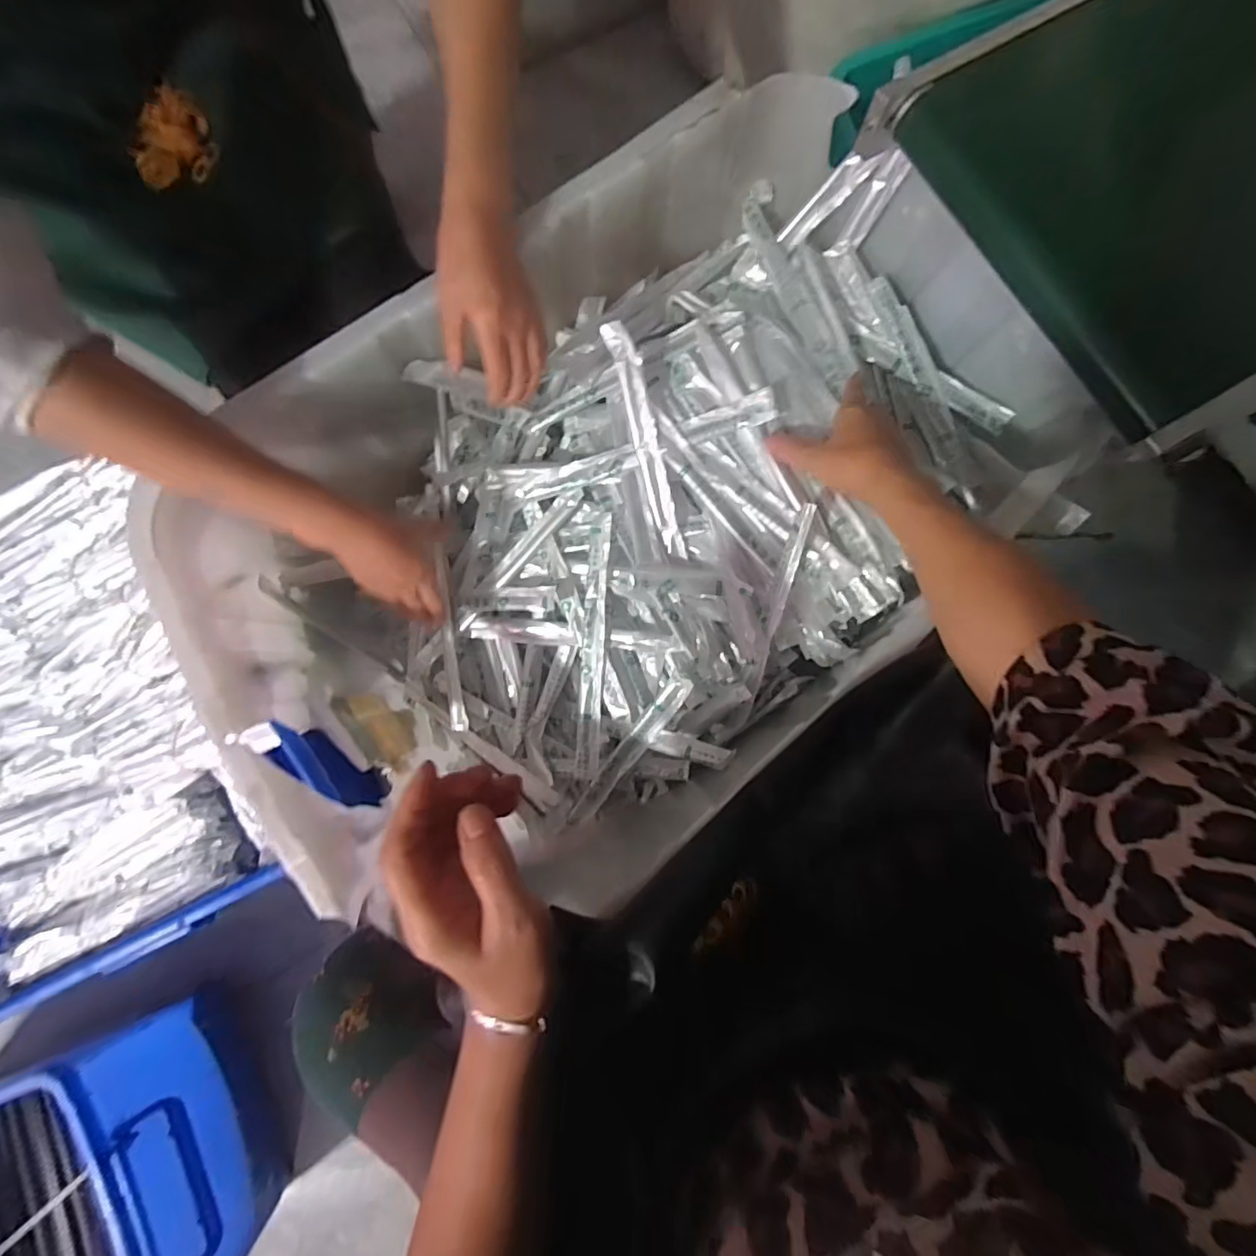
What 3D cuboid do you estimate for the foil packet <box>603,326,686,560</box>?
[{"bbox_3d":[0.019,-0.180,0.570,0.027,0.016,0.227,-16,107,-2],"label":"foil packet"}]

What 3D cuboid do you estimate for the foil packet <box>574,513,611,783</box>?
[{"bbox_3d":[-0.037,0.023,0.612,0.028,0.011,0.285,5,95,20],"label":"foil packet"}]

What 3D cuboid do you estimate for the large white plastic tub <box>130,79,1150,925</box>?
[{"bbox_3d":[0.015,-0.102,0.579,0.753,0.267,0.477,-34,85,-4],"label":"large white plastic tub"}]

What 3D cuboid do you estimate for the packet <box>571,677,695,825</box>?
[{"bbox_3d":[-0.002,0.141,0.625,0.025,0.013,0.231,36,115,4],"label":"packet"}]

